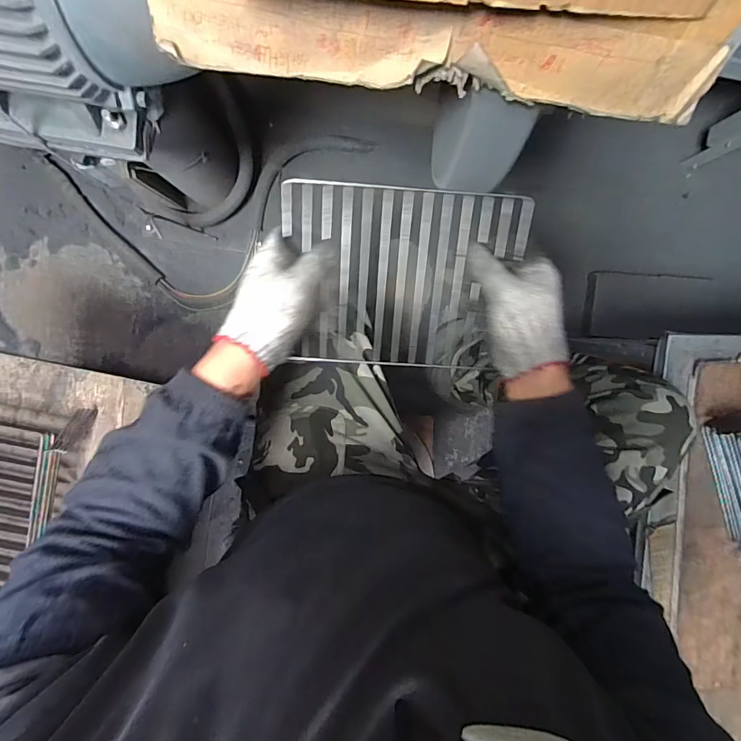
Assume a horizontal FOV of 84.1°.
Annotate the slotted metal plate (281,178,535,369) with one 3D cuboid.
[{"bbox_3d":[0.033,-0.094,0.439,0.241,0.009,0.183,3,110,-2],"label":"slotted metal plate"}]

